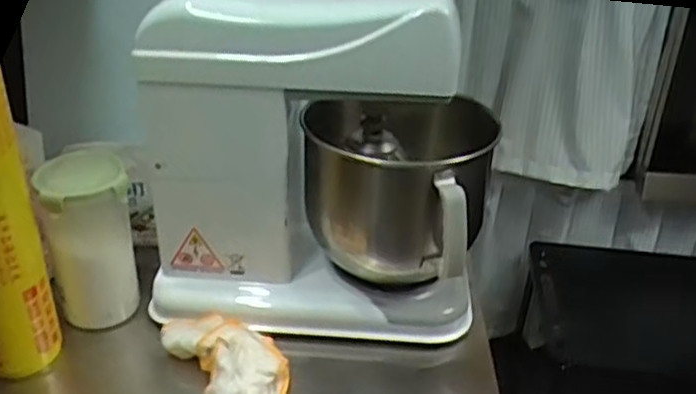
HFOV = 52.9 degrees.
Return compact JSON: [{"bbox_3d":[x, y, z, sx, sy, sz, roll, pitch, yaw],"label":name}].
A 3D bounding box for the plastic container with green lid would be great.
[{"bbox_3d":[-0.319,0.054,0.870,0.097,0.203,0.091,-10,32,-21],"label":"plastic container with green lid"}]

